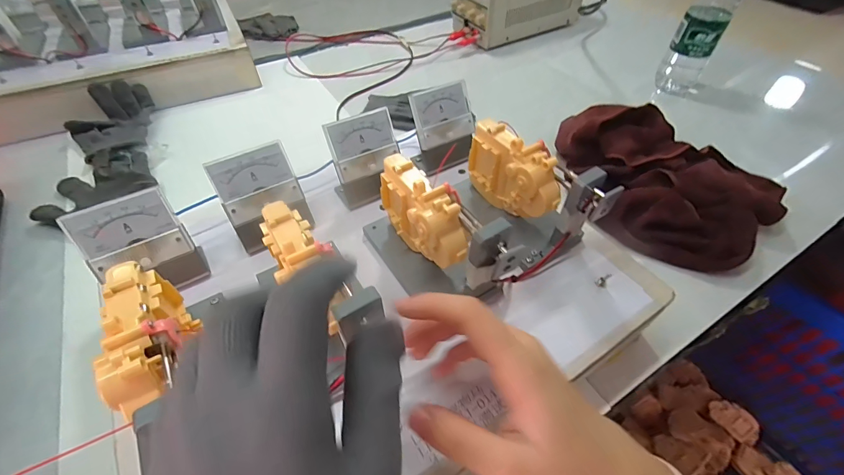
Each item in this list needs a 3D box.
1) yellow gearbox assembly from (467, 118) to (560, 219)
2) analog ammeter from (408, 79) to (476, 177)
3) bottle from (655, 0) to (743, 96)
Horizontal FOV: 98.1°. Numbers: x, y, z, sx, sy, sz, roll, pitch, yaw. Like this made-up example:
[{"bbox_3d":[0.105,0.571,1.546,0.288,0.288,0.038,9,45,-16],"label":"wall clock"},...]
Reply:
[{"bbox_3d":[0.079,-0.054,0.320,0.034,0.068,0.093,-22,53,-17],"label":"yellow gearbox assembly"},{"bbox_3d":[0.026,-0.113,0.387,0.067,0.072,0.049,-24,54,-19],"label":"analog ammeter"},{"bbox_3d":[0.433,-0.329,0.558,0.062,0.231,0.059,29,56,22],"label":"bottle"}]

